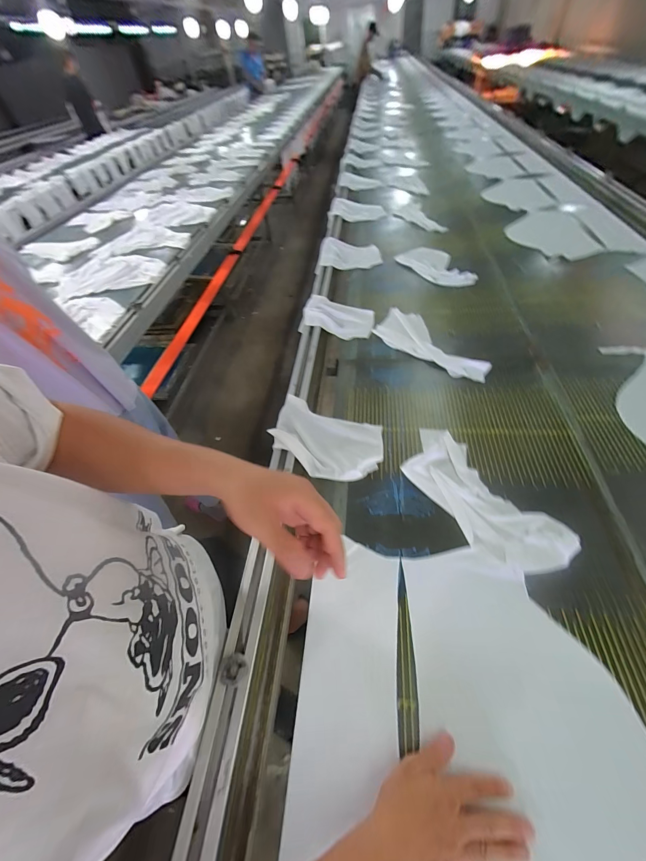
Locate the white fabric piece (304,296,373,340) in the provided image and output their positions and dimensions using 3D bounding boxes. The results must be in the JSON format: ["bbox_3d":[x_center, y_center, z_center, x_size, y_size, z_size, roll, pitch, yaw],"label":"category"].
[{"bbox_3d":[0.053,-0.380,1.028,0.236,0.034,0.171,15,55,19],"label":"white fabric piece"}]

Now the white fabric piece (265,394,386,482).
[{"bbox_3d":[0.005,0.018,0.714,0.250,0.033,0.171,15,55,20],"label":"white fabric piece"}]

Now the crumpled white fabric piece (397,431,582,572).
[{"bbox_3d":[0.296,0.123,0.617,0.151,0.017,0.332,-27,53,-13],"label":"crumpled white fabric piece"}]

